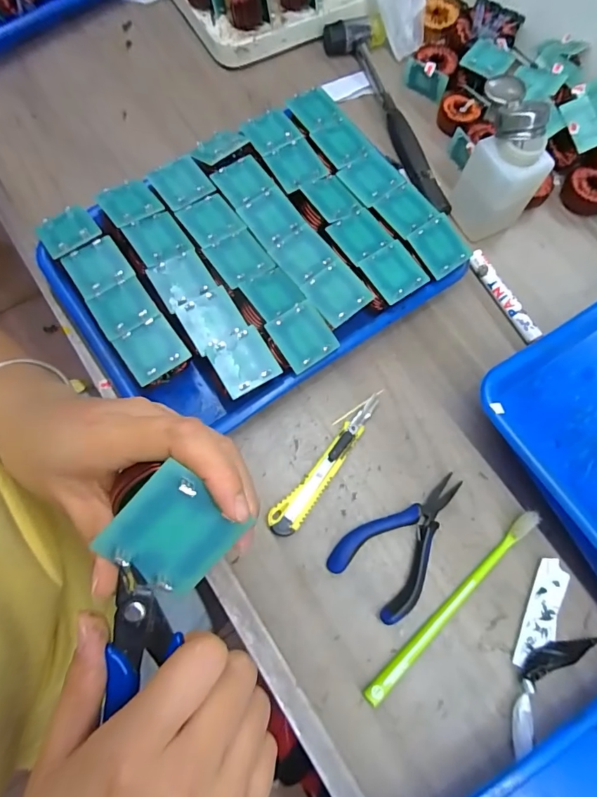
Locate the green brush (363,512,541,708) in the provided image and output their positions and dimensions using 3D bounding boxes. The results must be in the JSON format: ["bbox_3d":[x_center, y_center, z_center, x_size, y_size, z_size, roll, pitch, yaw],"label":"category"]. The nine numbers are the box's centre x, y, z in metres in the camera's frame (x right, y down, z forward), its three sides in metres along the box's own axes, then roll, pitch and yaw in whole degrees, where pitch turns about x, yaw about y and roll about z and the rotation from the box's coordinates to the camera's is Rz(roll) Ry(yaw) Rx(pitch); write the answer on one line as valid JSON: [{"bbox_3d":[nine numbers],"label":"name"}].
[{"bbox_3d":[0.120,0.155,0.333,0.188,0.018,0.012,-40,79,-13],"label":"green brush"}]

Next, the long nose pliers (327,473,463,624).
[{"bbox_3d":[0.085,0.107,0.346,0.067,0.017,0.119,41,76,10],"label":"long nose pliers"}]

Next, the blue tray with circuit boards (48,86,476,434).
[{"bbox_3d":[-0.040,-0.123,0.387,0.303,0.053,0.232,-34,77,-11],"label":"blue tray with circuit boards"}]

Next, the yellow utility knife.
[{"bbox_3d":[0.023,0.053,0.363,0.024,0.016,0.138,35,75,8],"label":"yellow utility knife"}]

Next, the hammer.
[{"bbox_3d":[0.110,-0.313,0.473,0.061,0.025,0.264,-22,75,-9],"label":"hammer"}]

